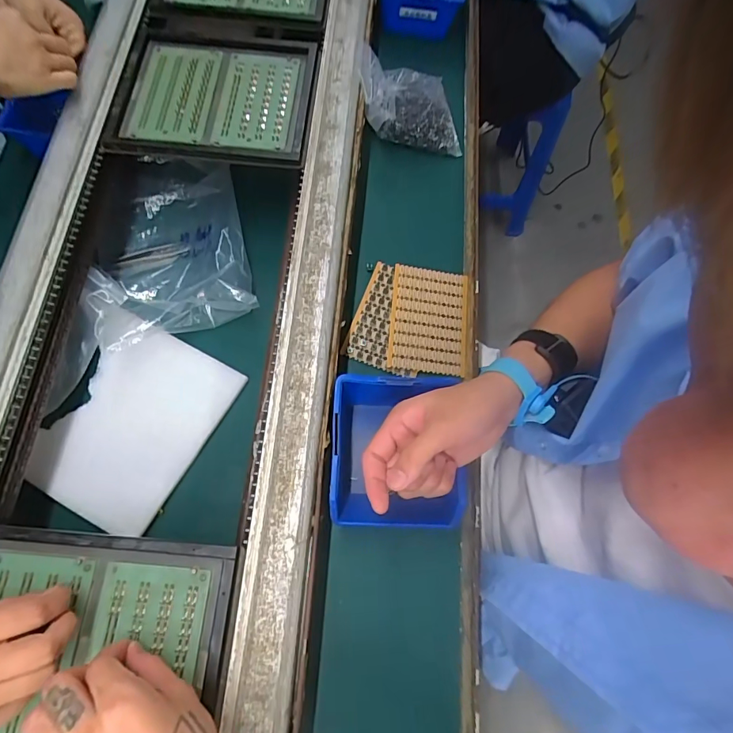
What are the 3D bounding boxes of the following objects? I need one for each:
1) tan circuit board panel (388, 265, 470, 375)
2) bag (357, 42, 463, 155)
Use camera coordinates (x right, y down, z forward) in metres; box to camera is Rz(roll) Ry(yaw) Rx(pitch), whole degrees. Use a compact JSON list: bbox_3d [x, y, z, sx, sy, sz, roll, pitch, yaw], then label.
[{"bbox_3d":[0.071,-0.054,0.498,0.086,0.008,0.121,6,72,0],"label":"tan circuit board panel"},{"bbox_3d":[0.055,-0.335,0.559,0.124,0.064,0.113,-6,72,-6],"label":"bag"}]

